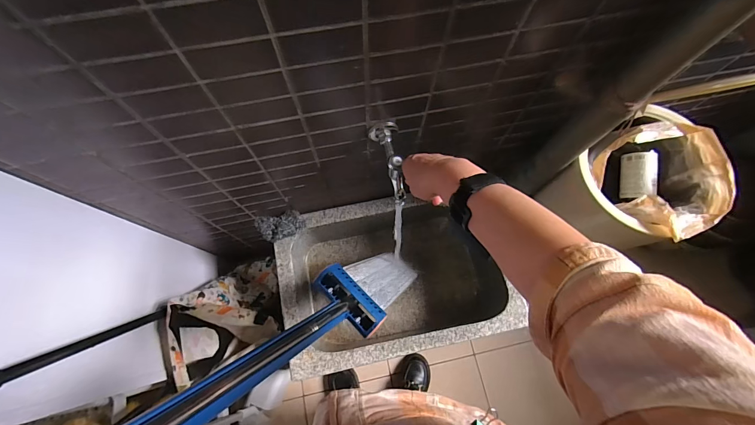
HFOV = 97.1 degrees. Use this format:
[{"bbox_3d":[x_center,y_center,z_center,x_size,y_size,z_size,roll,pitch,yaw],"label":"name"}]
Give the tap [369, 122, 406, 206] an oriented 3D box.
[{"bbox_3d":[0.022,-0.092,0.556,0.042,0.092,0.136,-13,68,-4],"label":"tap"}]

